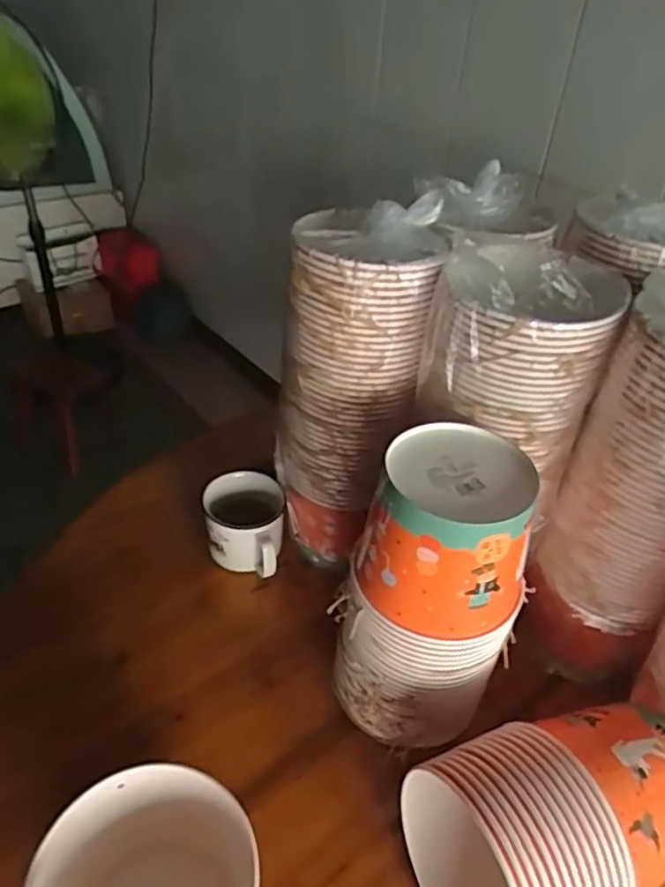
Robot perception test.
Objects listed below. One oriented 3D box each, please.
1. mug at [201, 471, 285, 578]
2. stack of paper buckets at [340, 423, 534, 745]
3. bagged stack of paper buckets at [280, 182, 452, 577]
[{"bbox_3d":[-0.118,0.116,0.835,0.100,0.098,0.126,-1,39,-6],"label":"mug"},{"bbox_3d":[0.094,0.156,0.626,0.159,0.331,0.157,19,41,17],"label":"stack of paper buckets"},{"bbox_3d":[0.015,-0.056,0.737,0.154,0.425,0.145,6,39,2],"label":"bagged stack of paper buckets"}]

